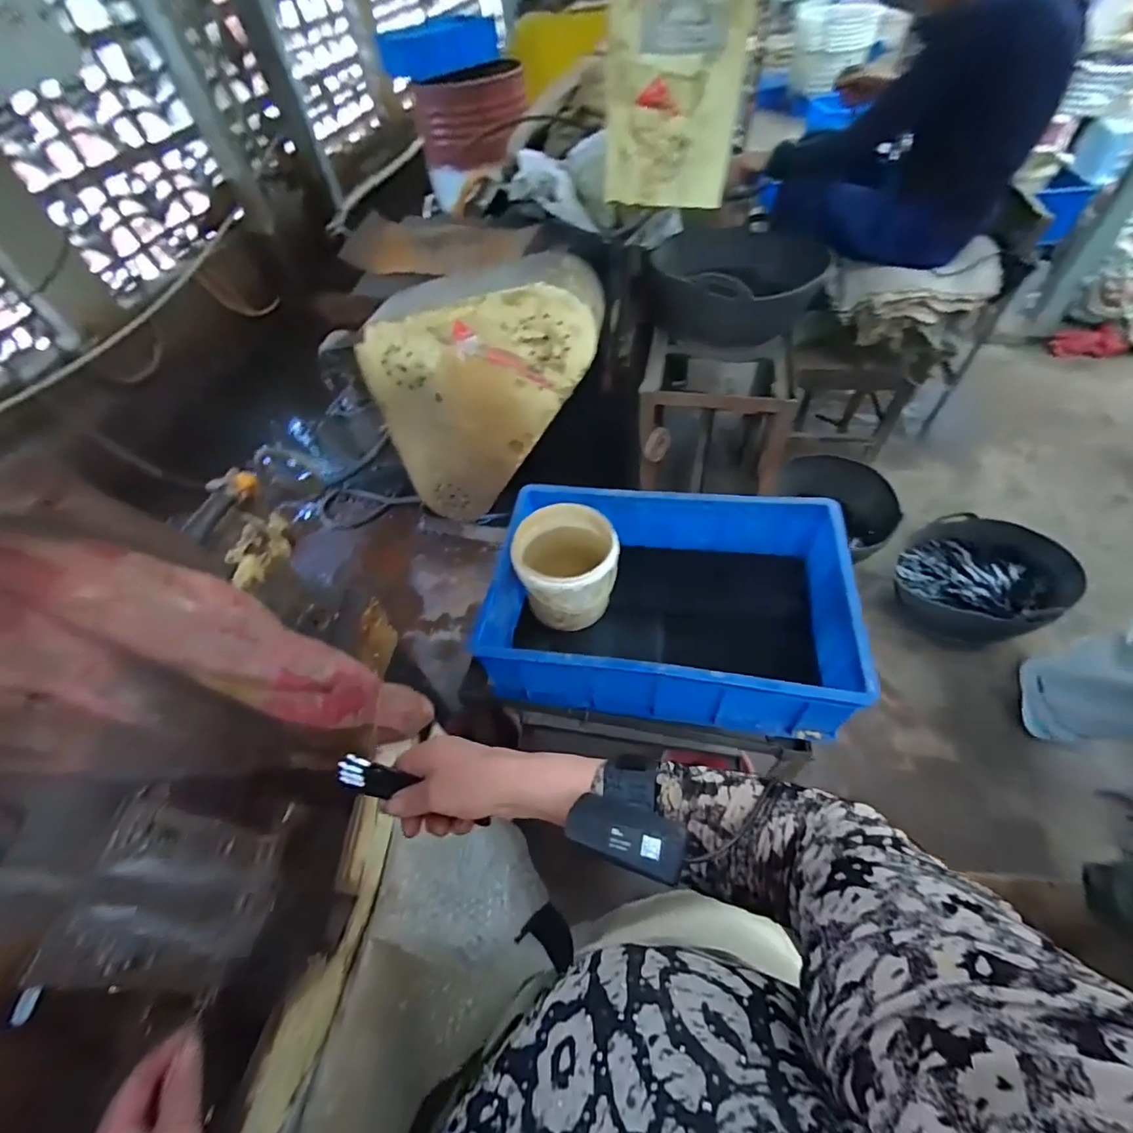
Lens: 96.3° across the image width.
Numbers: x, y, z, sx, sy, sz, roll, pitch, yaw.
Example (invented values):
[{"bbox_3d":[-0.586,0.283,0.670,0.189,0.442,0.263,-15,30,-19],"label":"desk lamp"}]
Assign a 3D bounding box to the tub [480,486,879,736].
[{"bbox_3d":[0.157,0.042,0.805,0.498,0.162,0.372,5,53,8],"label":"tub"}]

